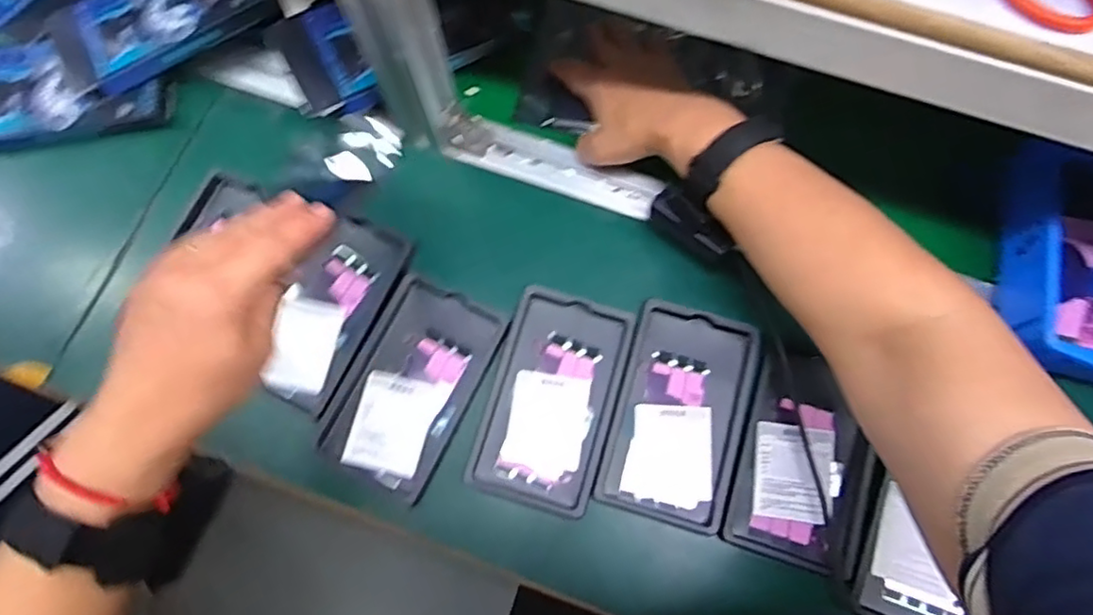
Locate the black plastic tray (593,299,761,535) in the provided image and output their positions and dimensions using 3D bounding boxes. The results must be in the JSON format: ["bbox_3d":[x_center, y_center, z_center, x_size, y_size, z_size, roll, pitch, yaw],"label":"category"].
[{"bbox_3d":[0.102,0.080,0.472,0.098,0.019,0.157,15,74,5],"label":"black plastic tray"}]

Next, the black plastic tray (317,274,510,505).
[{"bbox_3d":[-0.104,0.060,0.479,0.090,0.011,0.153,25,76,8],"label":"black plastic tray"}]

